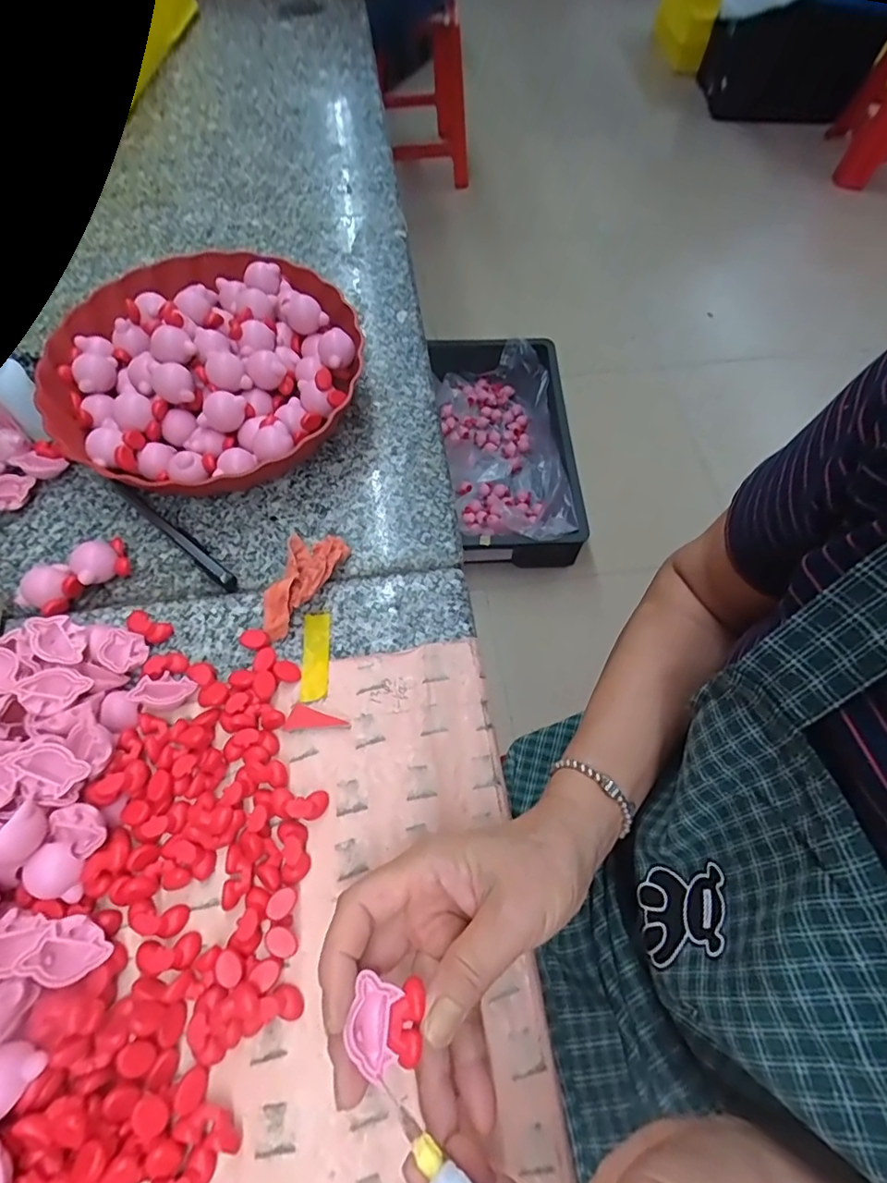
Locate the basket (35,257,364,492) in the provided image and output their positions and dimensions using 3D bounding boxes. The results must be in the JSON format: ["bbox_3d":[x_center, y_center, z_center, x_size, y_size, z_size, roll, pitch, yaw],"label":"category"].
[{"bbox_3d":[-0.187,-0.177,0.435,0.231,0.054,0.223,0,65,-1],"label":"basket"}]

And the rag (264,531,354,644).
[{"bbox_3d":[-0.095,-0.007,0.375,0.043,0.030,0.081,5,65,1],"label":"rag"}]

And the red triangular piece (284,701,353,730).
[{"bbox_3d":[-0.079,0.078,0.338,0.038,0.005,0.016,-3,65,-3],"label":"red triangular piece"}]

